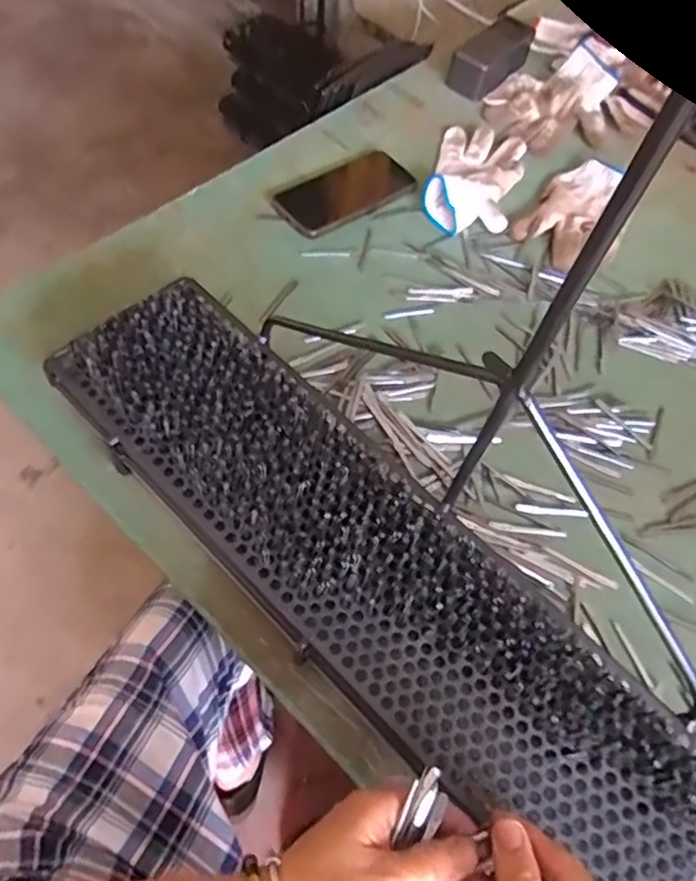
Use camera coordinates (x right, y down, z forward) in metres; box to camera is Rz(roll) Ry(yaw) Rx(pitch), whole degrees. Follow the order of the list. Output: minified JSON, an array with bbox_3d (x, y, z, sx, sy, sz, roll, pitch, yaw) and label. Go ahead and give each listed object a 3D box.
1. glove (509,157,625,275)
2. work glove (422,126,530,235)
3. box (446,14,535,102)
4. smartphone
[{"bbox_3d":[0.273,-0.263,0.742,0.108,0.019,0.178,36,63,13],"label":"glove"},{"bbox_3d":[0.152,-0.319,0.755,0.101,0.041,0.186,17,60,4],"label":"work glove"},{"bbox_3d":[0.193,-0.513,0.850,0.057,0.042,0.141,37,63,14],"label":"box"},{"bbox_3d":[-0.005,-0.283,0.727,0.156,0.010,0.077,-33,70,-22],"label":"smartphone"}]

